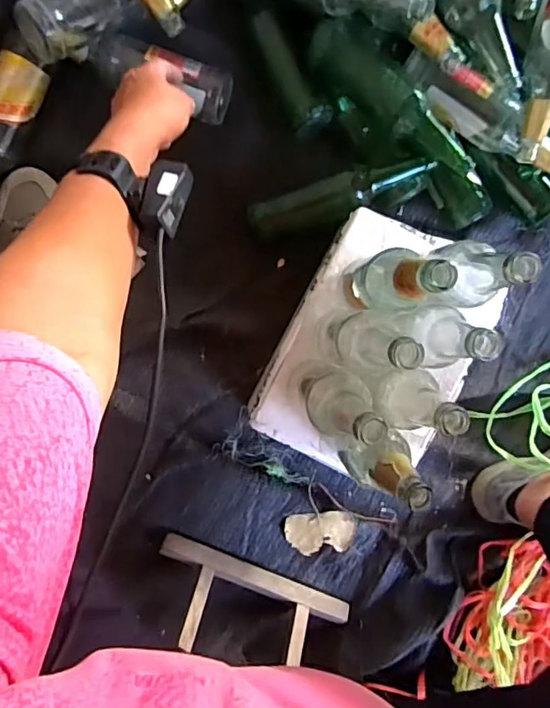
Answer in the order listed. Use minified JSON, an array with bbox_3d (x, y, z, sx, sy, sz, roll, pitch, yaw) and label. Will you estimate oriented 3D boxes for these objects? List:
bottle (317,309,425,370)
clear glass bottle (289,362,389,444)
[{"bbox_3d":[0.095,-0.015,0.551,0.066,0.254,0.057,6,95,-5],"label":"bottle"},{"bbox_3d":[0.061,0.043,0.554,0.054,0.256,0.057,0,96,-5],"label":"clear glass bottle"}]

